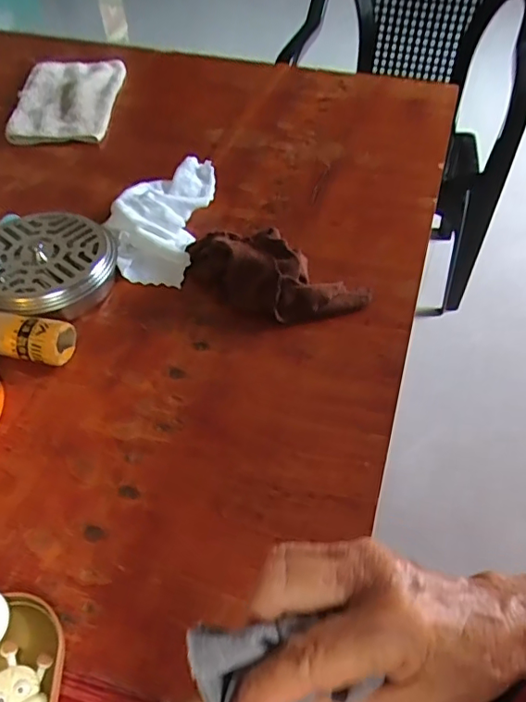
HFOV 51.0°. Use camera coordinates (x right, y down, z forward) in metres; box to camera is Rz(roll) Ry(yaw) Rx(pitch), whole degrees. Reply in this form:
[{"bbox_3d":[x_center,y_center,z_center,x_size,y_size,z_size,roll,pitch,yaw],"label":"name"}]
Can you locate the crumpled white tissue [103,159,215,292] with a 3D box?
[{"bbox_3d":[-0.115,-0.147,0.611,0.095,0.041,0.172,6,49,6],"label":"crumpled white tissue"}]

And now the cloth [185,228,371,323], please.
[{"bbox_3d":[0.006,-0.073,0.532,0.185,0.053,0.075,17,51,15],"label":"cloth"}]

